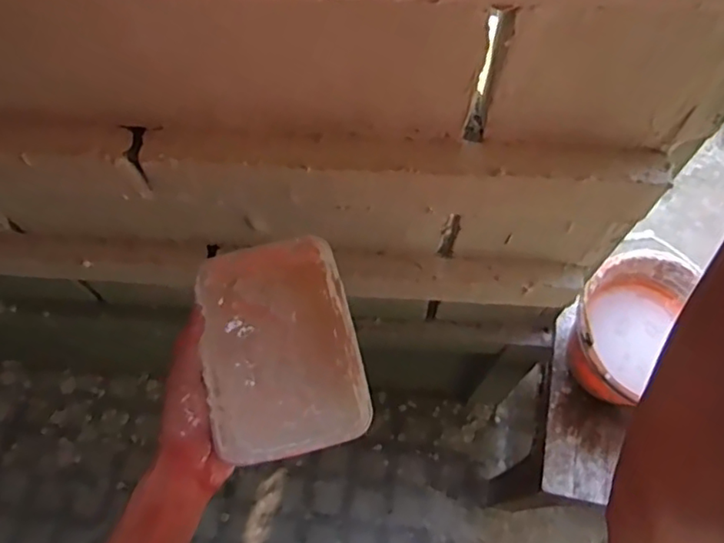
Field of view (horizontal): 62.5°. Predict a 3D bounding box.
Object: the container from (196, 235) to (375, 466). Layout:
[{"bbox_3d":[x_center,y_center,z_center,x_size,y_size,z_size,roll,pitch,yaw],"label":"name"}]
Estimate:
[{"bbox_3d":[-0.064,0.056,0.469,0.113,0.045,0.171,-15,68,-4],"label":"container"}]

